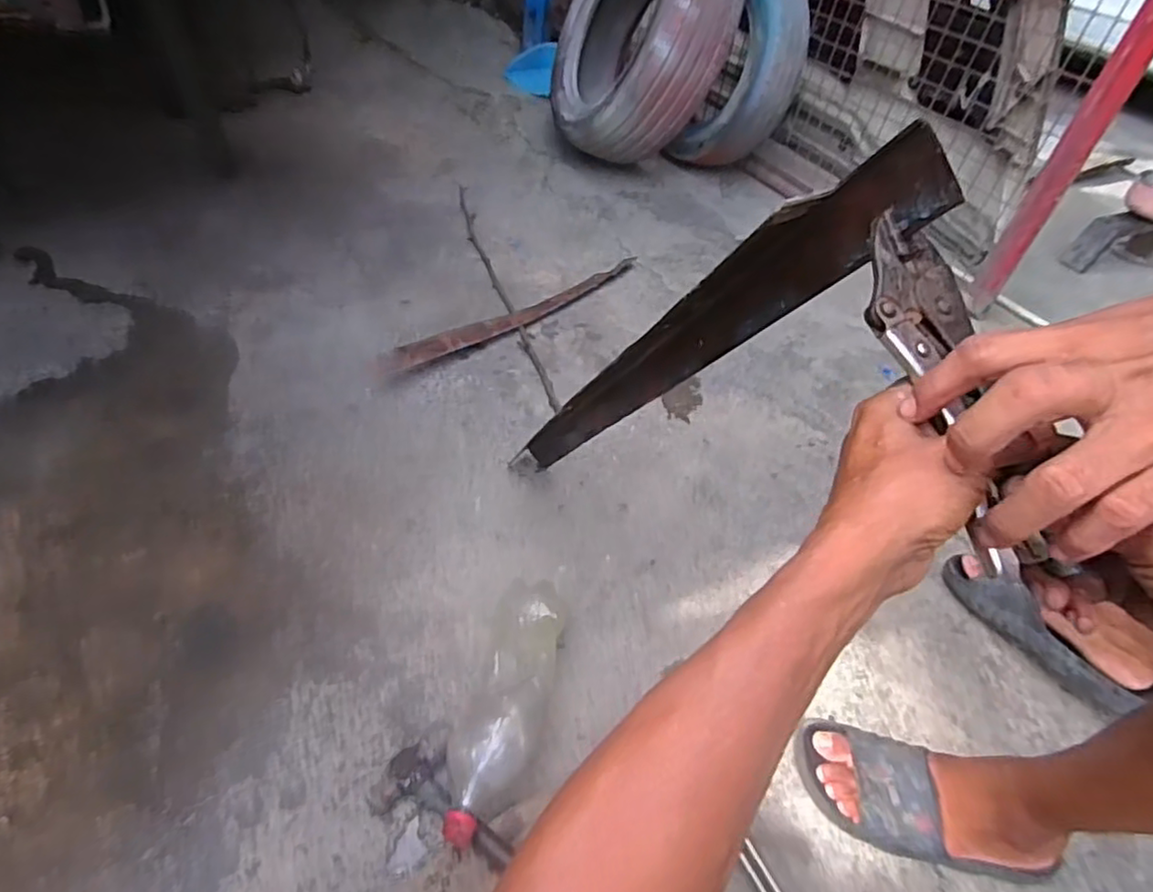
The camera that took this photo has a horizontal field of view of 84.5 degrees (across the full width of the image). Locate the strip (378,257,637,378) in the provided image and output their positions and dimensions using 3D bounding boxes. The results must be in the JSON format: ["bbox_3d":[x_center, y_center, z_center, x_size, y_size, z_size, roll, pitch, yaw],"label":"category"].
[{"bbox_3d":[-0.100,-0.298,1.345,0.056,0.047,0.691,37,51,27],"label":"strip"}]

